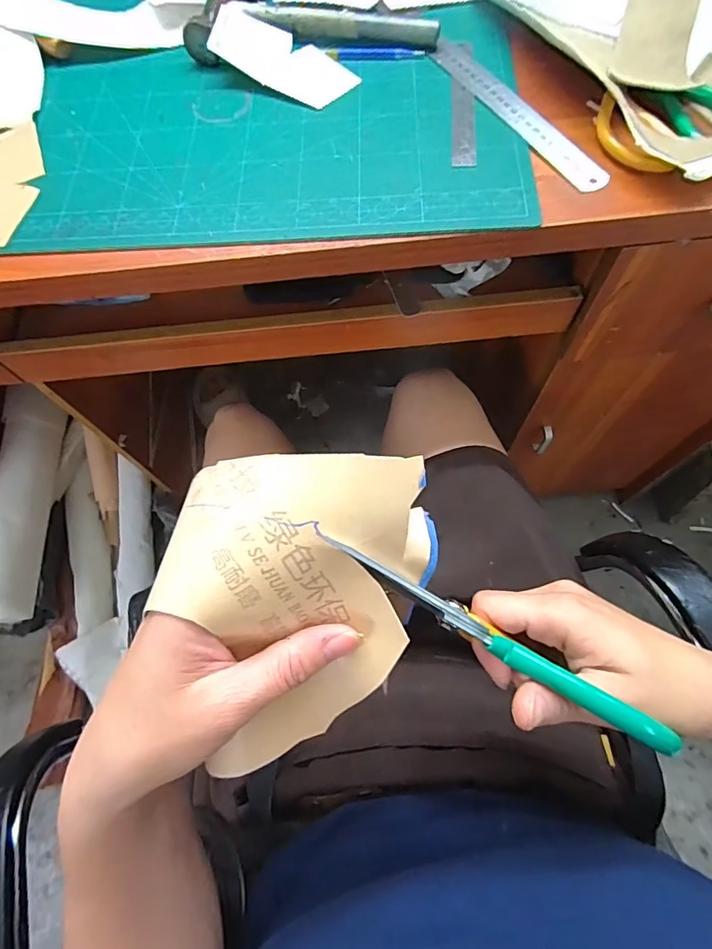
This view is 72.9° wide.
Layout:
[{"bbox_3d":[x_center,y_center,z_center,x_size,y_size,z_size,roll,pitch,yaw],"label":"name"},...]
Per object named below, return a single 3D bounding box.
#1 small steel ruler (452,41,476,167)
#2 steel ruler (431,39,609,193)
[{"bbox_3d":[0.095,-0.333,0.428,0.020,0.004,0.163,3,69,4],"label":"small steel ruler"},{"bbox_3d":[0.137,-0.318,0.421,0.030,0.005,0.222,-30,70,-5],"label":"steel ruler"}]

